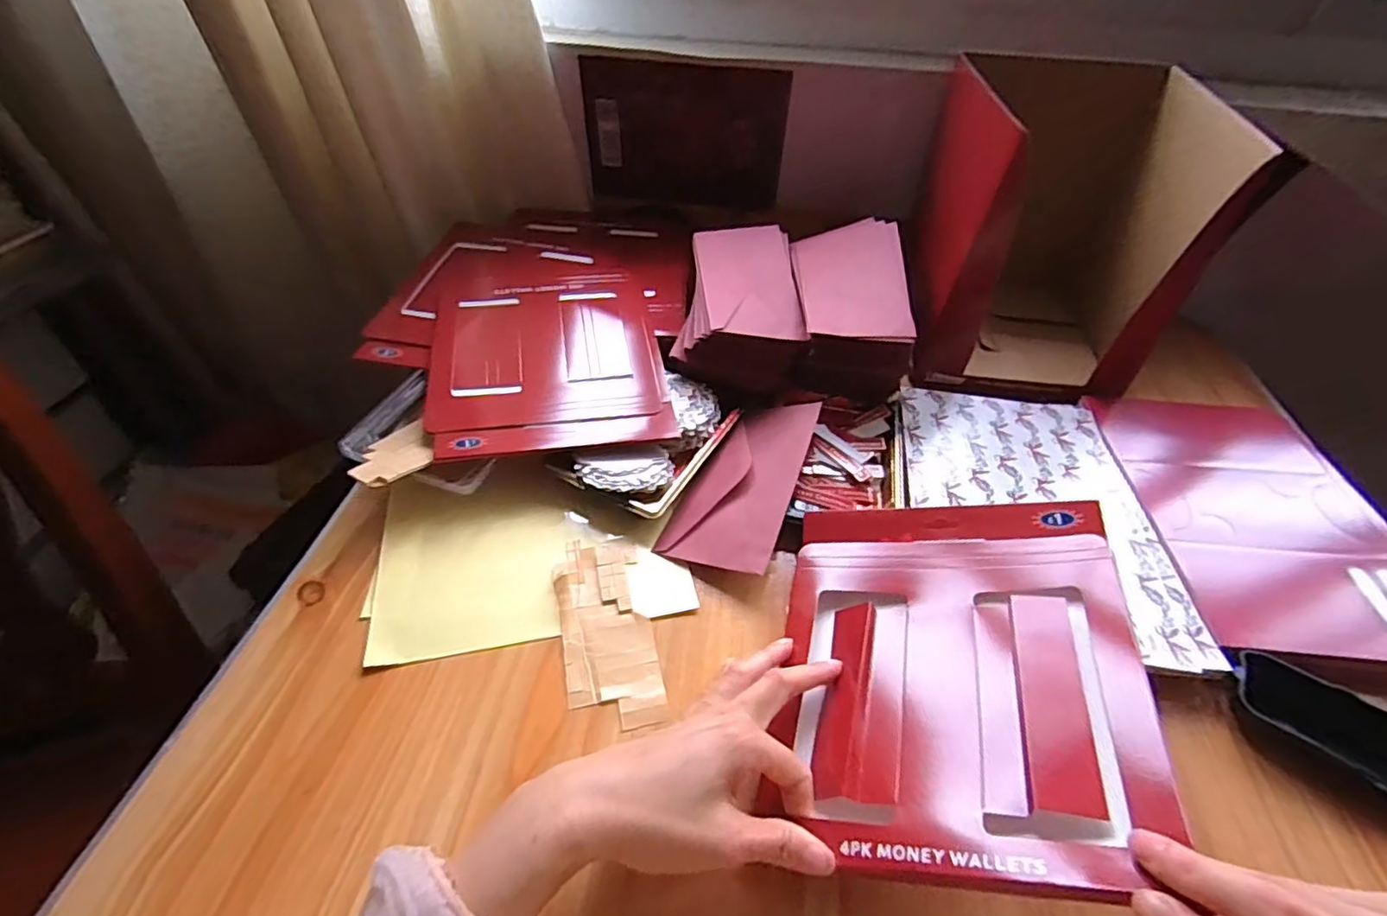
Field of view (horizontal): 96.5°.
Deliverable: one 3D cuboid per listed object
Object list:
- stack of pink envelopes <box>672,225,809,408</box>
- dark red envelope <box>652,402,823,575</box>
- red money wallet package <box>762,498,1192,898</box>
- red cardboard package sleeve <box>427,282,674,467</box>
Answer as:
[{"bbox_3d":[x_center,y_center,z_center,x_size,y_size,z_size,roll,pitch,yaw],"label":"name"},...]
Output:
[{"bbox_3d":[0.042,-0.154,0.618,0.118,0.067,0.212,1,45,-2],"label":"stack of pink envelopes"},{"bbox_3d":[0.046,0.014,0.512,0.087,0.012,0.181,8,48,26],"label":"dark red envelope"},{"bbox_3d":[0.146,0.114,0.359,0.184,0.018,0.231,-11,34,28],"label":"red money wallet package"},{"bbox_3d":[-0.135,-0.098,0.573,0.202,0.012,0.229,-8,52,-9],"label":"red cardboard package sleeve"}]

